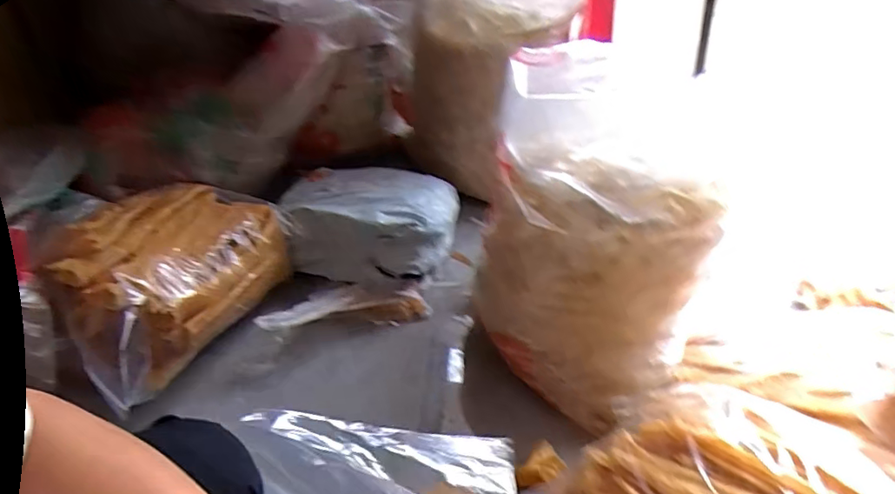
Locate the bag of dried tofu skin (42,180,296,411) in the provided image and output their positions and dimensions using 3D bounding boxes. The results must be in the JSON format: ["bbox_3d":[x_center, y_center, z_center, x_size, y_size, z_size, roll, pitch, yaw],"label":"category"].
[{"bbox_3d":[-0.488,0.032,0.956,0.263,0.191,0.382,19,43,16],"label":"bag of dried tofu skin"}]

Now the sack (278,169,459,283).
[{"bbox_3d":[-0.173,-0.064,1.160,0.374,0.134,0.294,5,41,0],"label":"sack"}]

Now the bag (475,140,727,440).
[{"bbox_3d":[0.224,0.066,0.913,0.370,0.396,0.207,26,45,22],"label":"bag"}]

